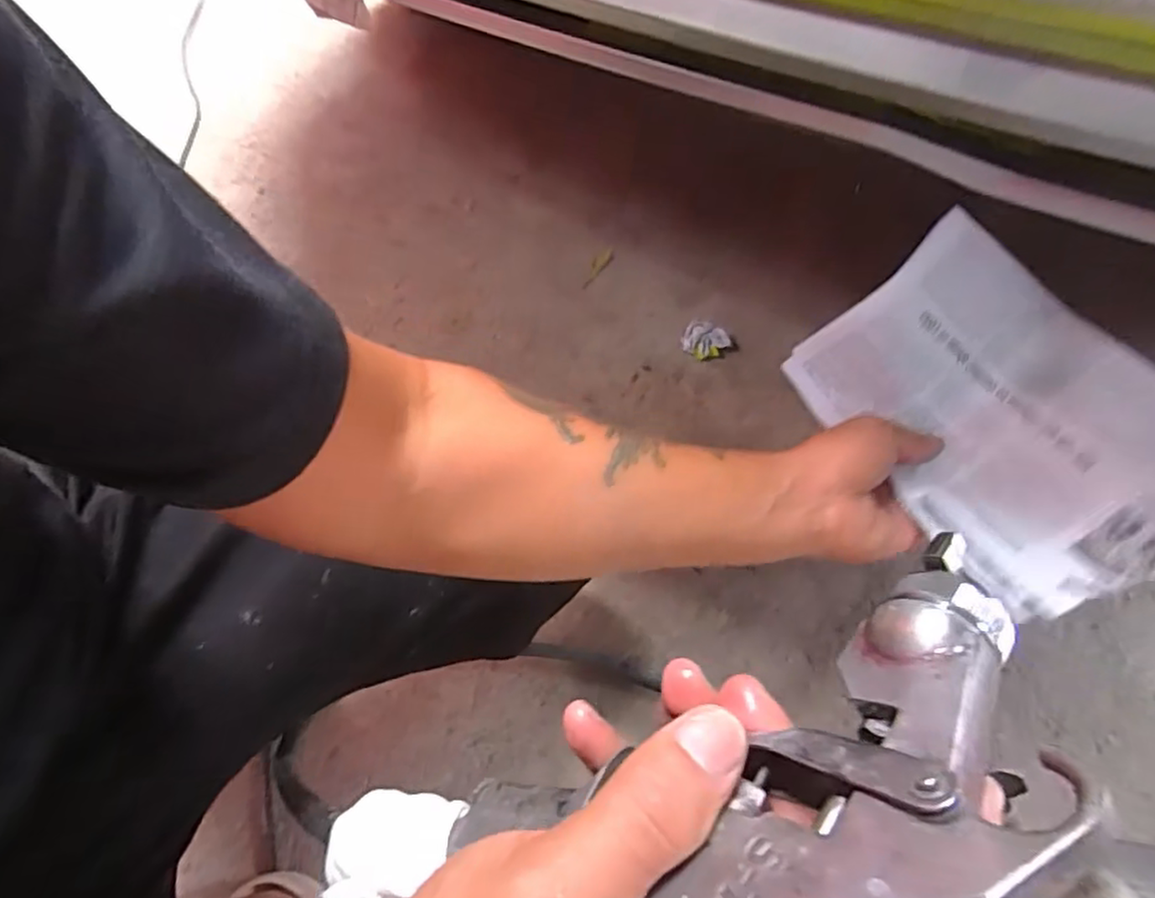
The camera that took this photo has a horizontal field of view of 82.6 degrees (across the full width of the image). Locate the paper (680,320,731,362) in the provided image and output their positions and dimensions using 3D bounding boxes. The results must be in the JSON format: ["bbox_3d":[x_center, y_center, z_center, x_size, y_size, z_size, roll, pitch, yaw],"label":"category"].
[{"bbox_3d":[0.165,-0.137,0.856,0.058,0.034,0.044,18,61,15],"label":"paper"}]

